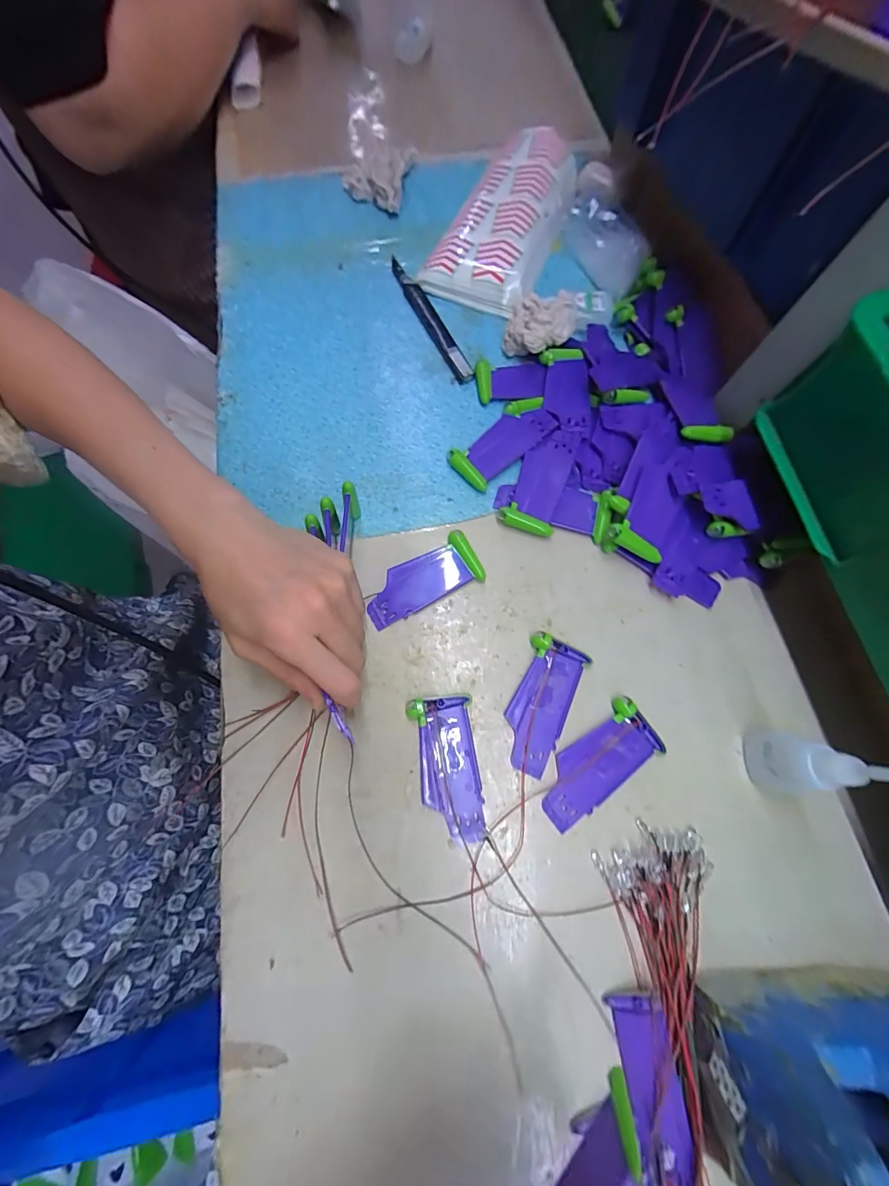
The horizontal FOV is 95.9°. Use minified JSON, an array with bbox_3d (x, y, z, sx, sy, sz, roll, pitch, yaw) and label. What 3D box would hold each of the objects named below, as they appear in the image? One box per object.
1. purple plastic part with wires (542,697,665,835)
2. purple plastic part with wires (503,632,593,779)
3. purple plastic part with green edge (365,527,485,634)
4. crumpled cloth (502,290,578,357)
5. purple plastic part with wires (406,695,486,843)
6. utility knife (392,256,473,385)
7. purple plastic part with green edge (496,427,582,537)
[{"bbox_3d":[0.100,0.112,0.264,0.088,0.007,0.041,-34,76,-11],"label":"purple plastic part with wires"},{"bbox_3d":[0.066,0.076,0.275,0.038,0.008,0.089,23,74,6],"label":"purple plastic part with wires"},{"bbox_3d":[-0.017,-0.009,0.299,0.089,0.010,0.039,-26,75,-9],"label":"purple plastic part with green edge"},{"bbox_3d":[0.085,-0.238,0.352,0.057,0.029,0.052,14,73,3],"label":"crumpled cloth"},{"bbox_3d":[0.001,0.114,0.264,0.041,0.007,0.087,-5,73,-3],"label":"purple plastic part with wires"},{"bbox_3d":[-0.015,-0.255,0.371,0.016,0.008,0.149,-25,75,-8],"label":"utility knife"},{"bbox_3d":[0.077,-0.092,0.322,0.041,0.010,0.092,19,73,5],"label":"purple plastic part with green edge"}]

